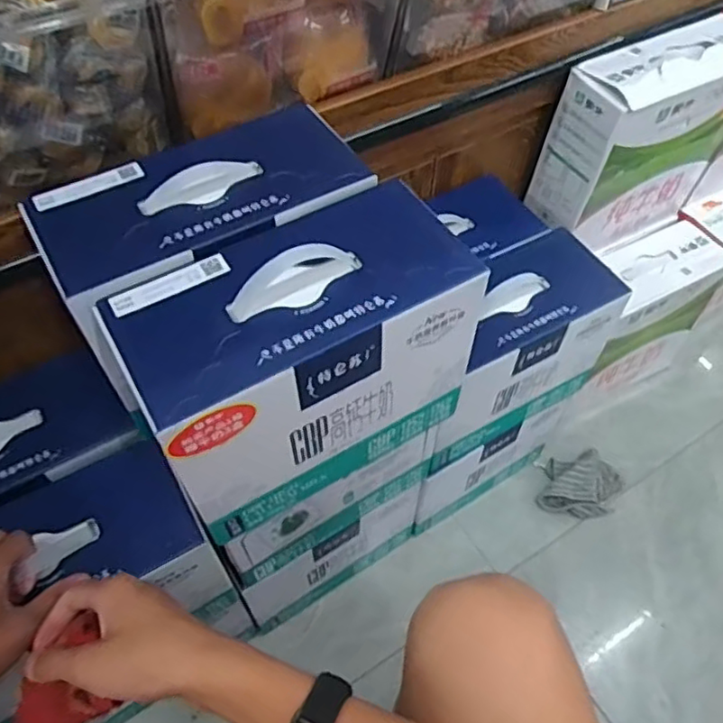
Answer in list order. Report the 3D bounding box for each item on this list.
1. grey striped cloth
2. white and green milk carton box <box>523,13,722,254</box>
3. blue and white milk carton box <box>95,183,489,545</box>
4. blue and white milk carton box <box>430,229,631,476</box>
[{"bbox_3d":[0.357,0.197,1.020,0.113,0.028,0.115,20,56,14],"label":"grey striped cloth"},{"bbox_3d":[0.382,-0.296,0.872,0.255,0.273,0.109,-27,58,-18],"label":"white and green milk carton box"},{"bbox_3d":[-0.051,-0.003,0.544,0.257,0.204,0.131,-26,58,-18],"label":"blue and white milk carton box"},{"bbox_3d":[0.177,-0.016,0.802,0.243,0.215,0.118,-25,58,-17],"label":"blue and white milk carton box"}]

